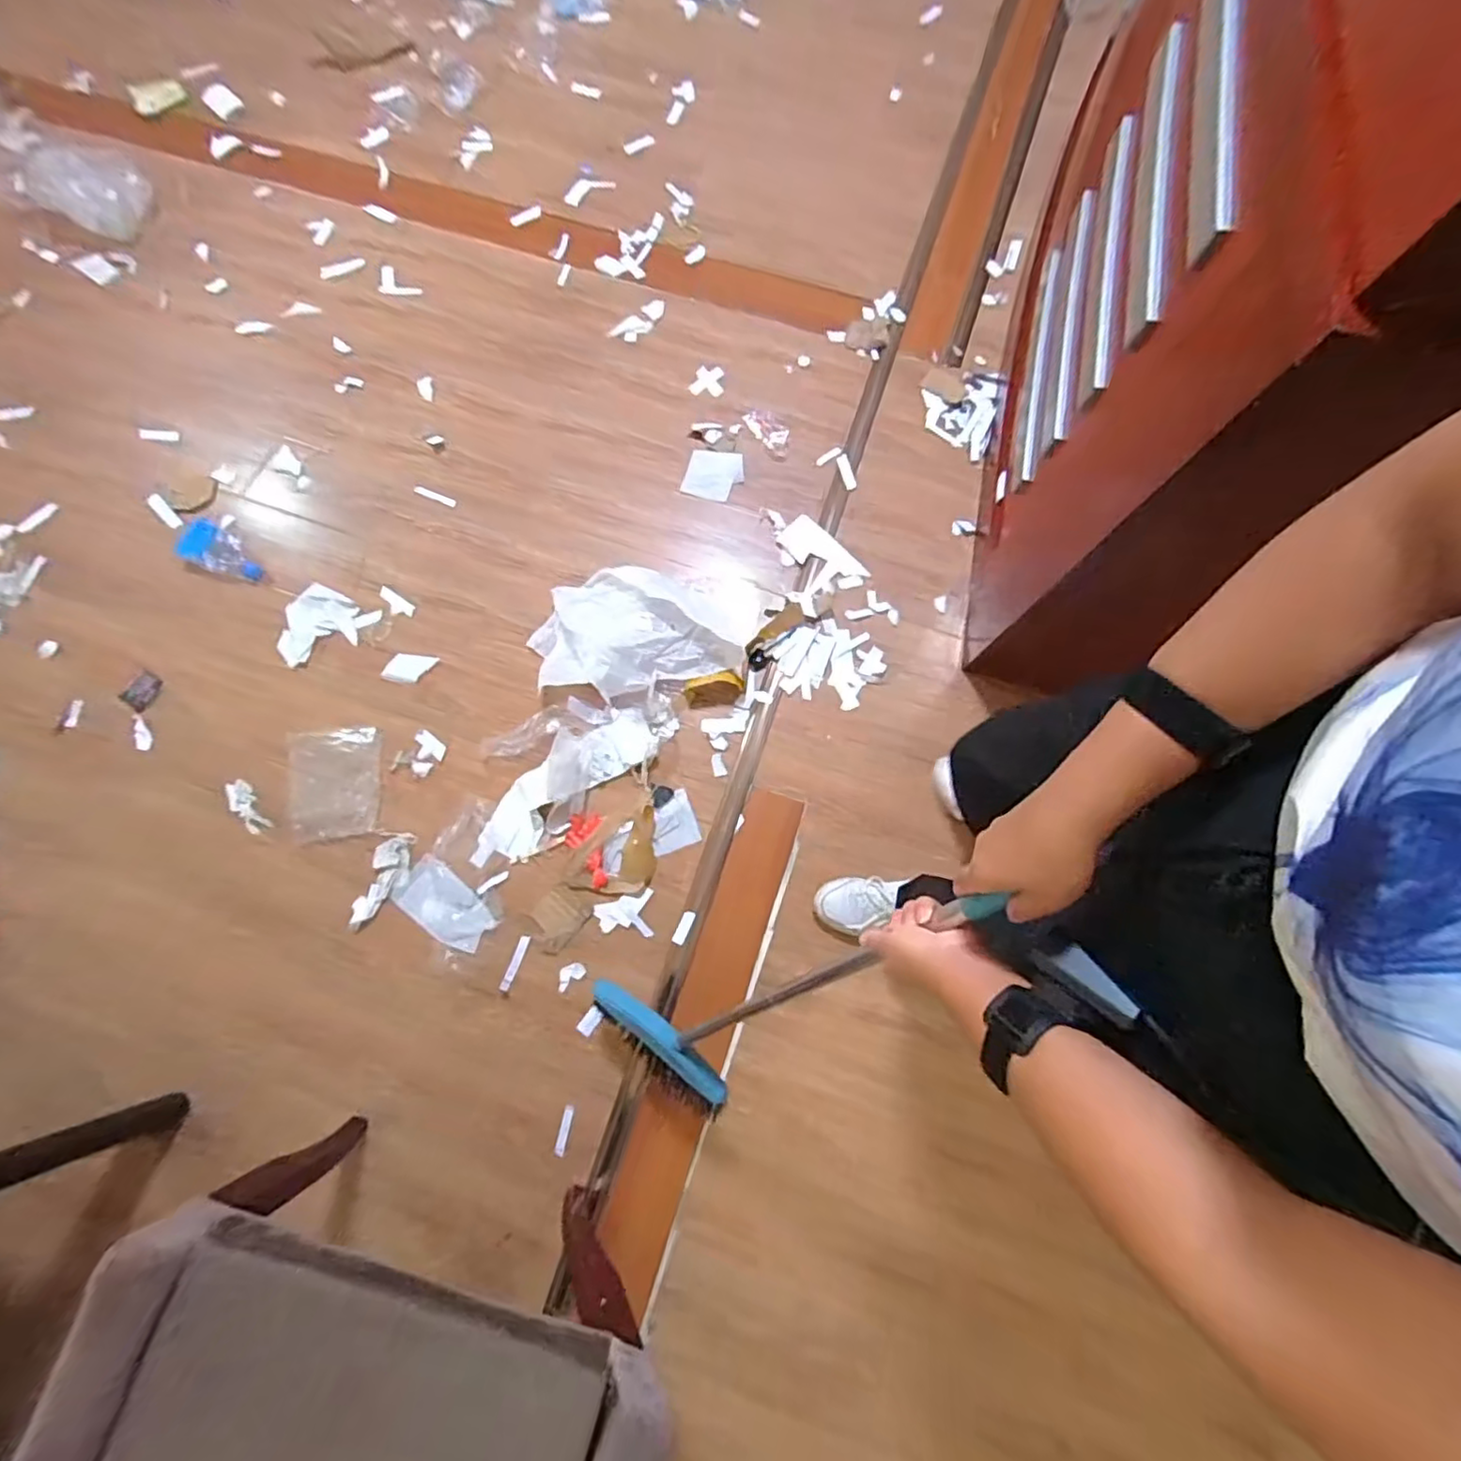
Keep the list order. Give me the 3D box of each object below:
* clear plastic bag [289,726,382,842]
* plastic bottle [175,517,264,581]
[{"bbox_3d":[-0.745,0.095,1.165,0.171,0.007,0.205,-6,77,-2],"label":"clear plastic bag"},{"bbox_3d":[-1.040,-0.370,1.278,0.171,0.047,0.091,22,78,5],"label":"plastic bottle"}]

